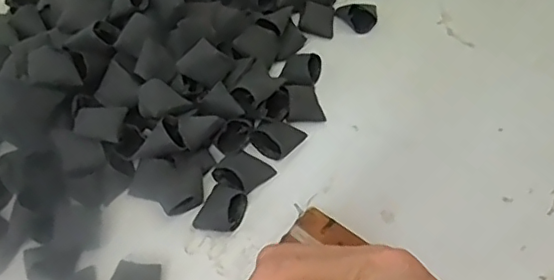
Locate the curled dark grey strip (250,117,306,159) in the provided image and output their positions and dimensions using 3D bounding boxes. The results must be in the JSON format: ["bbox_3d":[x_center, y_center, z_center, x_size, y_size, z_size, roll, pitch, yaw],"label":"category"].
[{"bbox_3d":[0.001,-0.004,0.486,0.033,0.023,0.037,35,65,23],"label":"curled dark grey strip"}]

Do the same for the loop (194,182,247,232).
[{"bbox_3d":[-0.044,0.054,0.452,0.037,0.019,0.039,16,59,13],"label":"loop"}]

